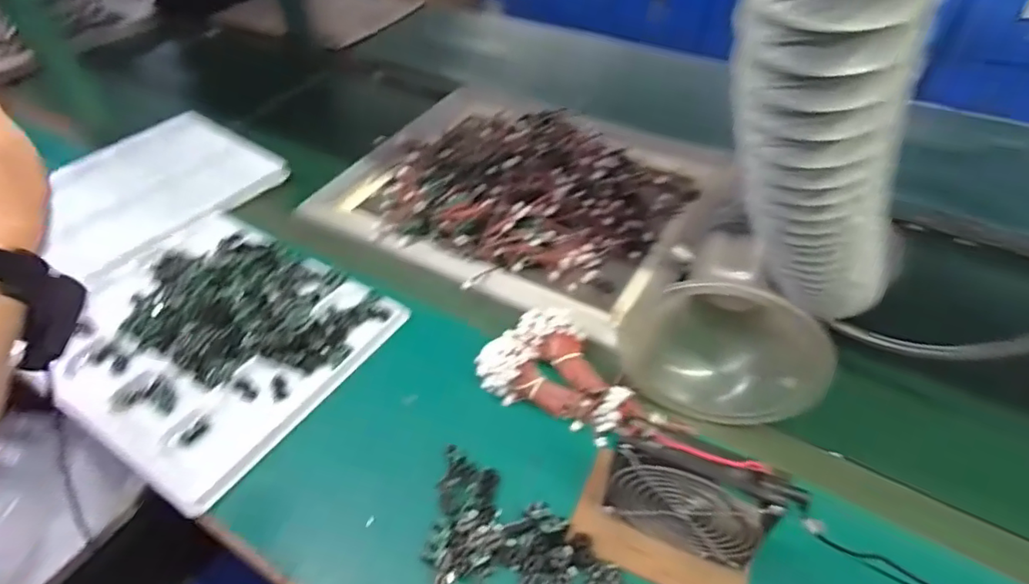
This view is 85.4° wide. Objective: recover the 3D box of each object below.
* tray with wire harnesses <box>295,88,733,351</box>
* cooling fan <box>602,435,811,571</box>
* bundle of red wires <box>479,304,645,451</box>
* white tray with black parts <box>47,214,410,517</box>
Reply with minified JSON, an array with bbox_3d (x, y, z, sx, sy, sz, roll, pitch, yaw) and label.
[{"bbox_3d":[-0.004,-0.160,0.787,0.491,0.061,0.395,24,52,24],"label":"tray with wire harnesses"},{"bbox_3d":[0.135,0.158,0.425,0.121,0.117,0.028,18,50,19],"label":"cooling fan"},{"bbox_3d":[0.056,0.076,0.568,0.157,0.055,0.107,17,50,18],"label":"bundle of red wires"},{"bbox_3d":[-0.353,0.035,0.635,0.357,0.033,0.293,24,52,24],"label":"white tray with black parts"}]

